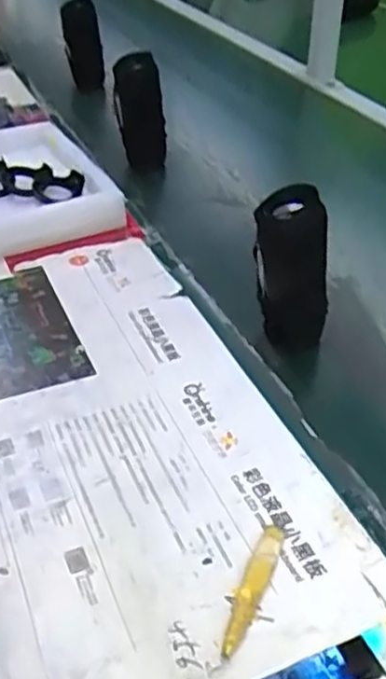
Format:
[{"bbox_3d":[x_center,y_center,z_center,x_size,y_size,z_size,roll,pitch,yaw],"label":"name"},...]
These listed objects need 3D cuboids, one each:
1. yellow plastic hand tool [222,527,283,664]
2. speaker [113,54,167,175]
[{"bbox_3d":[0.040,0.167,0.481,0.018,0.009,0.105,16,39,20],"label":"yellow plastic hand tool"},{"bbox_3d":[-0.077,-0.325,1.043,0.072,0.172,0.066,-7,38,-9],"label":"speaker"}]

